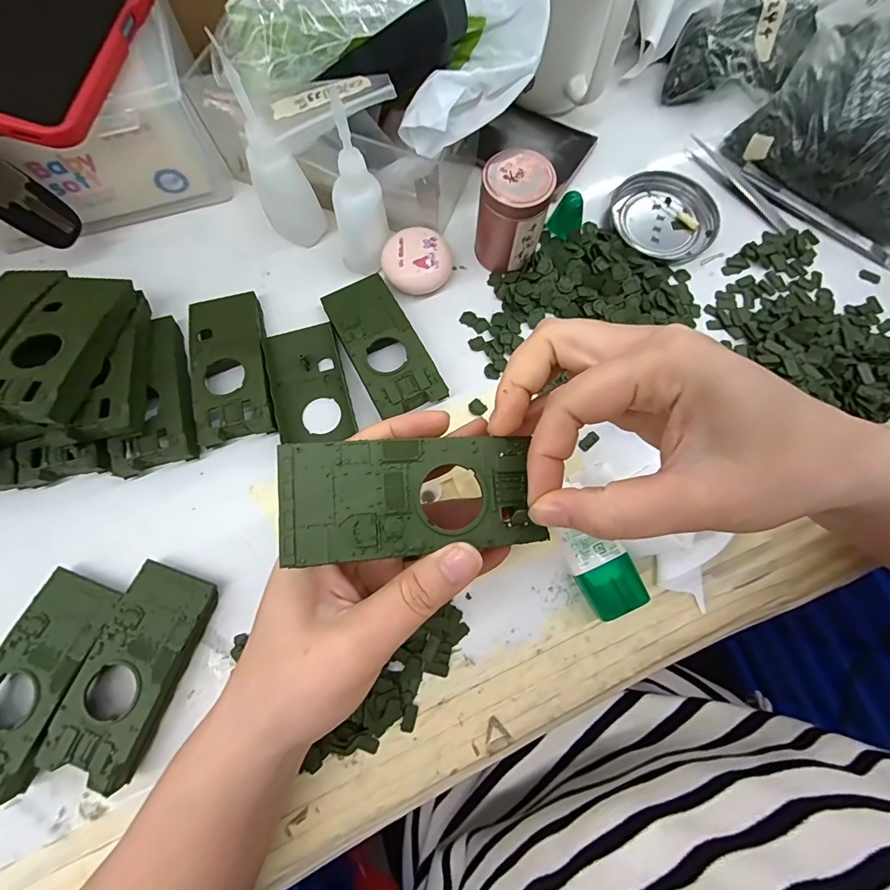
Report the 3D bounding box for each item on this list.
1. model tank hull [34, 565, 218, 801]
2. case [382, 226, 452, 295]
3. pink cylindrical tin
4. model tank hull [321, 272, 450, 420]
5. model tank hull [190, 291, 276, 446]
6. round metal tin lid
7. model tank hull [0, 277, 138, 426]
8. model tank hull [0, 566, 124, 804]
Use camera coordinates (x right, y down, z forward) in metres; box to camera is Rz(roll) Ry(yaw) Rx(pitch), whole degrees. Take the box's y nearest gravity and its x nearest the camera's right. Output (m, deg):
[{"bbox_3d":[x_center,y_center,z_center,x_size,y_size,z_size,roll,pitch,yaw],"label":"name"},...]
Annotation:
[{"bbox_3d":[-0.169,0.120,0.238,0.047,0.014,0.103,20,75,6],"label":"model tank hull"},{"bbox_3d":[-0.019,-0.127,0.311,0.047,0.025,0.044,0,74,0],"label":"case"},{"bbox_3d":[0.044,-0.155,0.295,0.044,0.062,0.042,0,74,0],"label":"pink cylindrical tin"},{"bbox_3d":[-0.042,-0.067,0.295,0.046,0.021,0.103,-28,76,-7],"label":"model tank hull"},{"bbox_3d":[-0.141,-0.052,0.290,0.046,0.019,0.105,-14,75,-4],"label":"model tank hull"},{"bbox_3d":[0.167,-0.173,0.334,0.074,0.009,0.078,0,74,0],"label":"round metal tin lid"},{"bbox_3d":[-0.226,-0.057,0.258,0.053,0.022,0.104,7,62,2],"label":"model tank hull"},{"bbox_3d":[-0.221,0.125,0.237,0.048,0.015,0.104,16,75,5],"label":"model tank hull"}]

